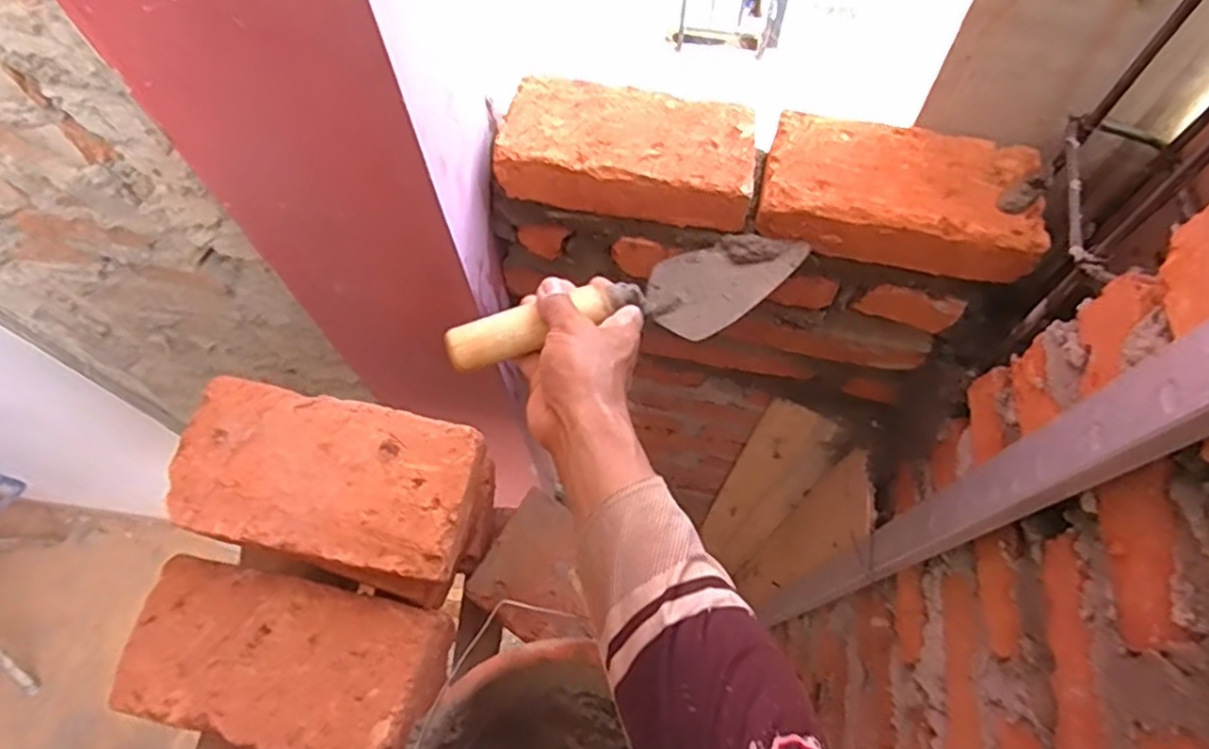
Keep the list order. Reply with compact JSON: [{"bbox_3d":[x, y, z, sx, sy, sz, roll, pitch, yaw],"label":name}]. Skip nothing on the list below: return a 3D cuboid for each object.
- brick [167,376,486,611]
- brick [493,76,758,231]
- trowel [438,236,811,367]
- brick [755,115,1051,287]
[{"bbox_3d":[-0.183,0.074,0.464,0.188,0.056,0.109,13,66,8],"label":"brick"},{"bbox_3d":[0.020,-0.177,0.537,0.192,0.046,0.098,10,65,6],"label":"brick"},{"bbox_3d":[0.017,-0.050,0.503,0.261,0.049,0.062,-15,65,-14],"label":"trowel"},{"bbox_3d":[0.222,-0.139,0.523,0.198,0.044,0.106,9,65,6],"label":"brick"}]

